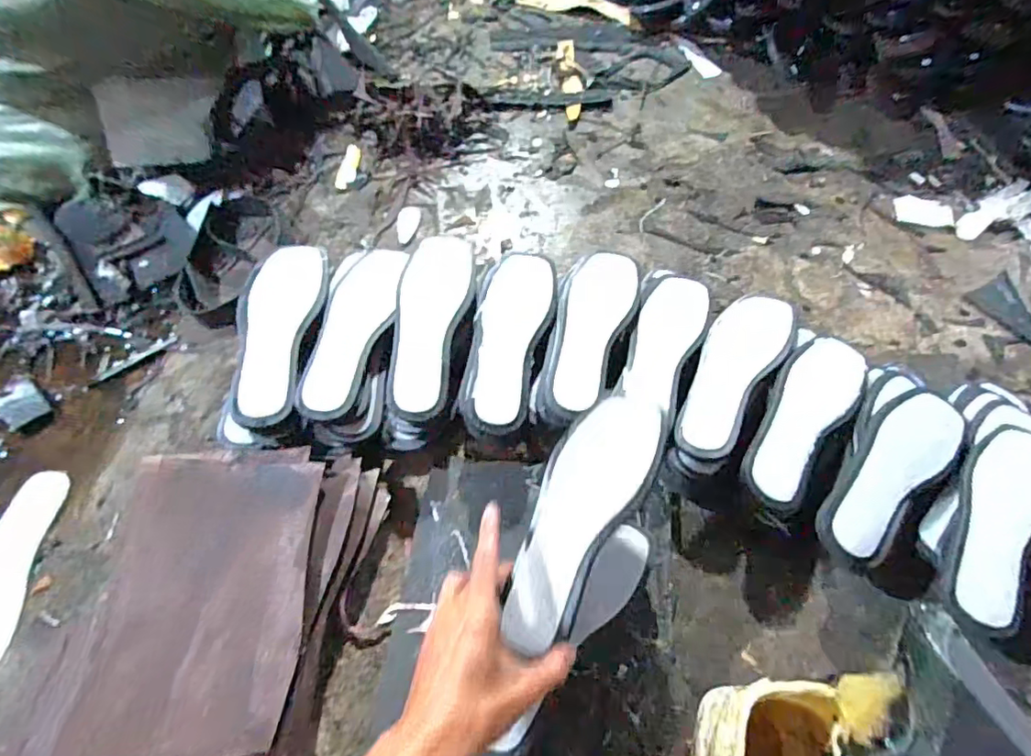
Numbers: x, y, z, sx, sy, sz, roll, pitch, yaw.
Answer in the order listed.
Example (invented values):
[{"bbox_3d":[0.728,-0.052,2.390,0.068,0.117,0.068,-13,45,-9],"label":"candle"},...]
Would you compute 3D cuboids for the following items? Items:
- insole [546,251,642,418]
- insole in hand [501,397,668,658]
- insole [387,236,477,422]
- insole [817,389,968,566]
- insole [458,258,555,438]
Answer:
[{"bbox_3d":[0.088,-0.059,0.622,0.081,0.017,0.228,15,65,7],"label":"insole"},{"bbox_3d":[0.054,0.112,0.456,0.078,0.031,0.216,26,75,12],"label":"insole in hand"},{"bbox_3d":[-0.097,-0.066,0.613,0.078,0.015,0.235,7,64,3],"label":"insole"},{"bbox_3d":[0.381,0.091,0.549,0.219,0.022,0.081,-39,70,-17],"label":"insole"},{"bbox_3d":[-0.009,-0.048,0.609,0.082,0.011,0.226,11,64,5],"label":"insole"}]

